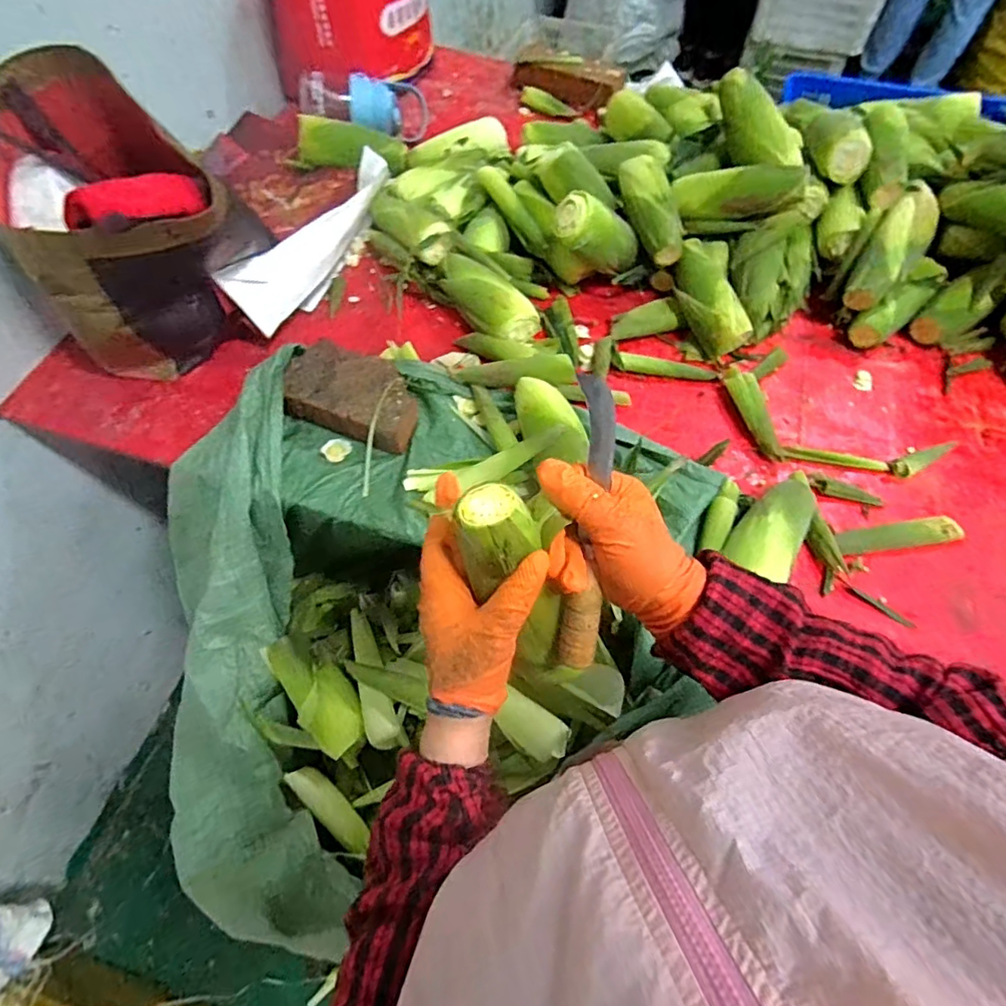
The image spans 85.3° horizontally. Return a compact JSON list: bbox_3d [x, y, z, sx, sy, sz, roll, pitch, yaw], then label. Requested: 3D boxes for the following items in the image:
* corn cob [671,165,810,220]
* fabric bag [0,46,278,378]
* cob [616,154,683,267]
[{"bbox_3d":[0.344,-0.461,0.807,0.181,0.065,0.057,11,59,27],"label":"corn cob"},{"bbox_3d":[-0.472,-0.340,0.700,0.306,0.262,0.264,38,68,20],"label":"fabric bag"},{"bbox_3d":[0.227,-0.441,0.821,0.062,0.052,0.183,-13,78,-10],"label":"cob"}]

